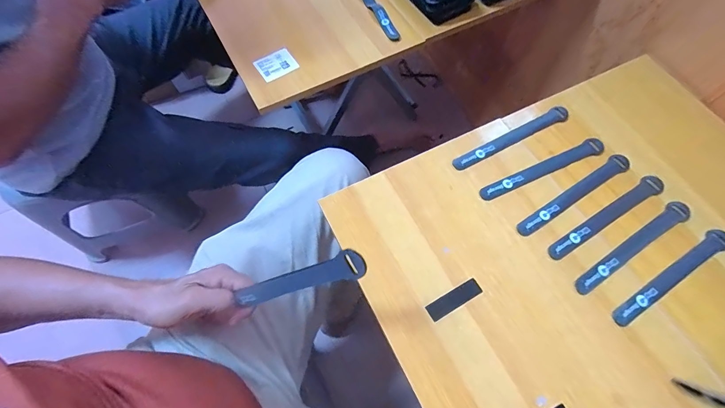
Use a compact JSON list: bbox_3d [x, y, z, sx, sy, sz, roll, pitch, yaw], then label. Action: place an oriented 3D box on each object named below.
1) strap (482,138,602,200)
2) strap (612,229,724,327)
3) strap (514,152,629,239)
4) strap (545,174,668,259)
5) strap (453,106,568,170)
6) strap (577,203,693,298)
[{"bbox_3d":[0.249,-0.047,0.460,0.198,0.006,0.022,-23,68,-10],"label":"strap"},{"bbox_3d":[0.372,0.085,0.400,0.196,0.005,0.024,-28,69,-12],"label":"strap"},{"bbox_3d":[0.284,-0.013,0.446,0.198,0.005,0.024,-32,70,-13],"label":"strap"},{"bbox_3d":[0.315,0.017,0.430,0.192,0.006,0.025,-31,70,-13],"label":"strap"},{"bbox_3d":[0.215,-0.096,0.478,0.195,0.004,0.023,-27,69,-12],"label":"strap"},{"bbox_3d":[0.336,0.052,0.415,0.196,0.004,0.024,-29,69,-12],"label":"strap"}]

